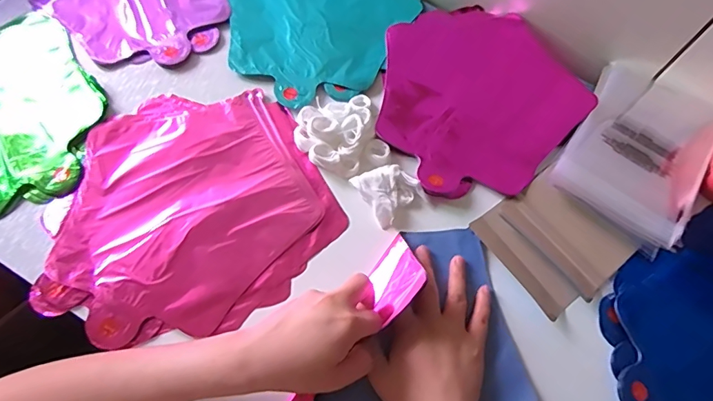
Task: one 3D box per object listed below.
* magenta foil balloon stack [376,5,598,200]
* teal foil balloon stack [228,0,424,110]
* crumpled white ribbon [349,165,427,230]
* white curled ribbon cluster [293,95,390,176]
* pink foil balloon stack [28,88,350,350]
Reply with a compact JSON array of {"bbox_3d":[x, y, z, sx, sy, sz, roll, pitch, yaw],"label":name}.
[{"bbox_3d":[0.130,-0.124,0.499,0.233,0.015,0.228,-31,72,-14],"label":"magenta foil balloon stack"},{"bbox_3d":[-0.056,-0.226,0.547,0.224,0.025,0.244,29,69,9],"label":"teal foil balloon stack"},{"bbox_3d":[0.032,-0.010,0.445,0.052,0.015,0.055,-33,73,-15],"label":"crumpled white ribbon"},{"bbox_3d":[-0.016,-0.065,0.460,0.083,0.022,0.080,1,68,-2],"label":"white curled ribbon cluster"},{"bbox_3d":[-0.163,0.005,0.433,0.259,0.009,0.238,-24,71,-12],"label":"pink foil balloon stack"}]

